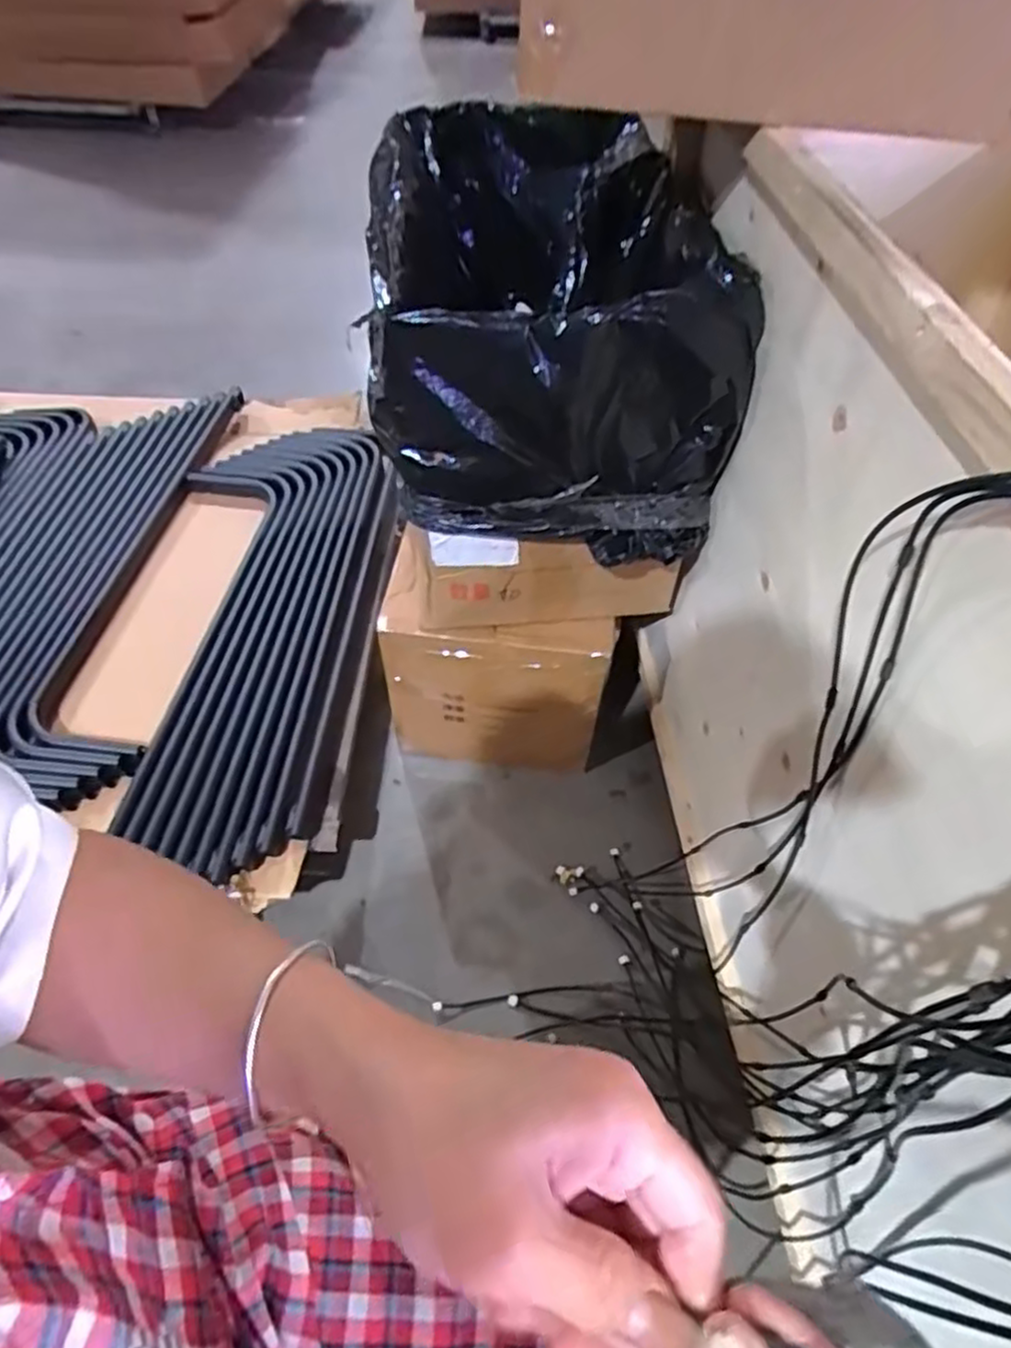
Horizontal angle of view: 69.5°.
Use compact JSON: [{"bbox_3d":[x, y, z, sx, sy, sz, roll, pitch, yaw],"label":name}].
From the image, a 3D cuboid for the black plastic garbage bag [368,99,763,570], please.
[{"bbox_3d":[0.034,-0.434,0.894,0.374,0.284,0.556,-2,52,-4],"label":"black plastic garbage bag"}]

